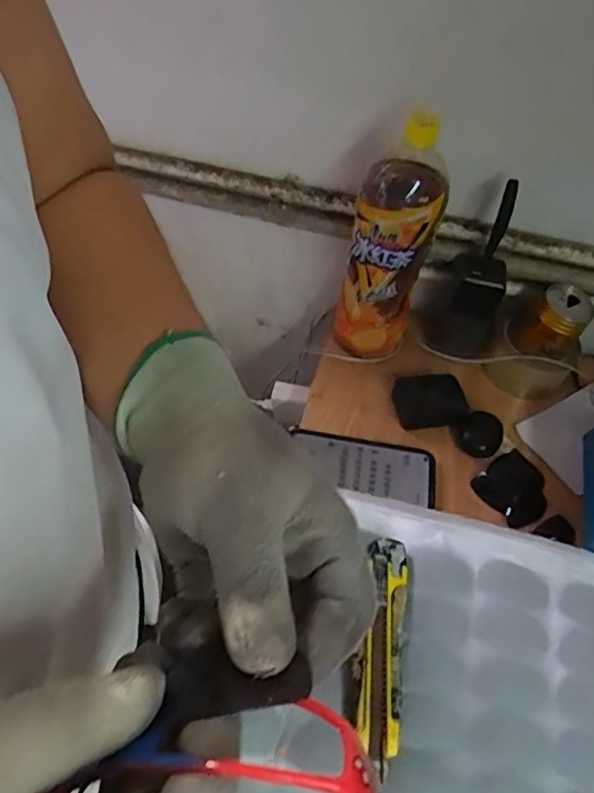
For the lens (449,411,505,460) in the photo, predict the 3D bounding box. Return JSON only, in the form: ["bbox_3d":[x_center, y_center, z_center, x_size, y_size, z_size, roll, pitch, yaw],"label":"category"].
[{"bbox_3d":[0.204,0.043,0.684,0.046,0.034,0.053,-36,64,-27],"label":"lens"}]

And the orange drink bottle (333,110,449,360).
[{"bbox_3d":[0.097,-0.155,0.659,0.087,0.286,0.078,5,53,-2],"label":"orange drink bottle"}]

